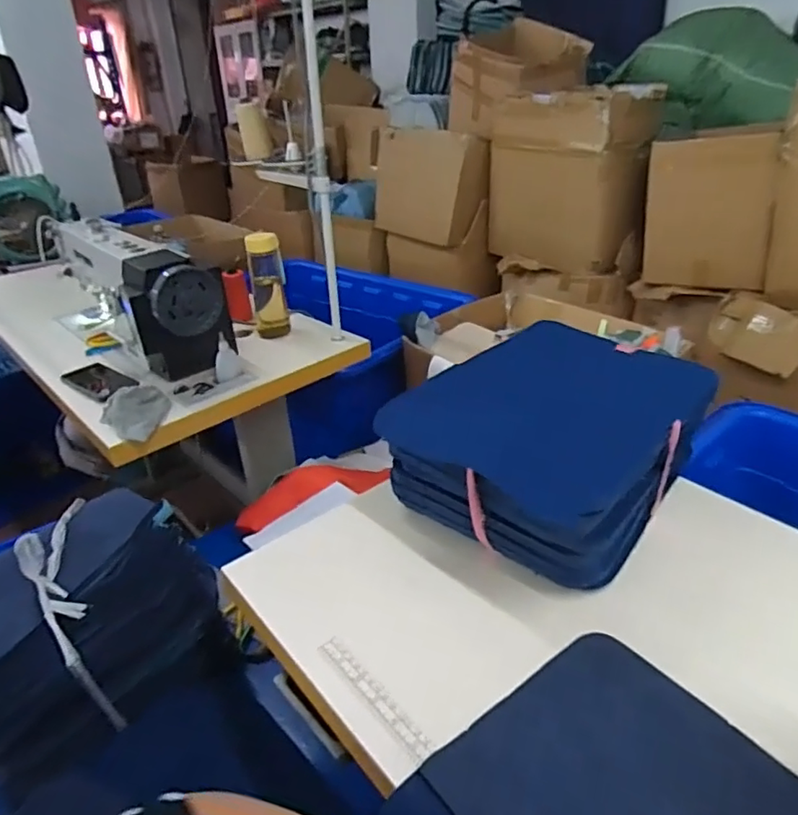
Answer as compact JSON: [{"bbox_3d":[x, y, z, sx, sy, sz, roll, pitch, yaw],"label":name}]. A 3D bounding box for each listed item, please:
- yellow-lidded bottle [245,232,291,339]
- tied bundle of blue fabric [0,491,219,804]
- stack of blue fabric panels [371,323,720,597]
[{"bbox_3d":[-0.271,-0.241,1.192,0.073,0.226,0.086,-9,30,-12],"label":"yellow-lidded bottle"},{"bbox_3d":[-0.393,0.243,0.676,0.239,0.181,0.270,19,36,33],"label":"tied bundle of blue fabric"},{"bbox_3d":[0.188,0.038,0.698,0.264,0.142,0.330,23,38,37],"label":"stack of blue fabric panels"}]

